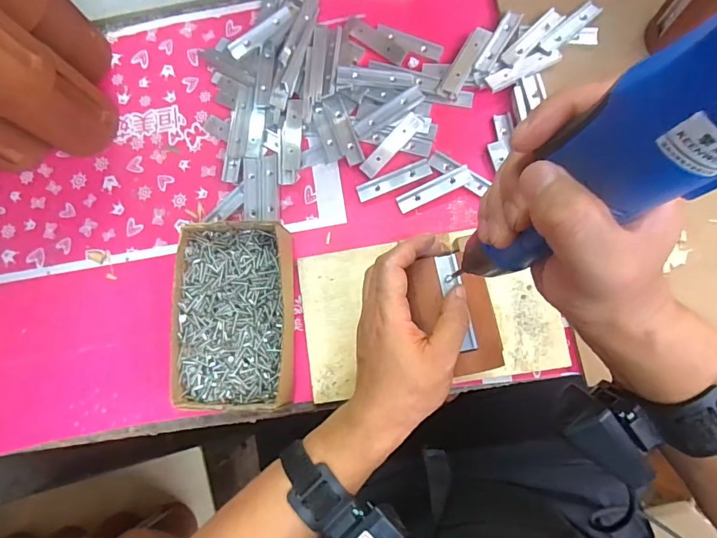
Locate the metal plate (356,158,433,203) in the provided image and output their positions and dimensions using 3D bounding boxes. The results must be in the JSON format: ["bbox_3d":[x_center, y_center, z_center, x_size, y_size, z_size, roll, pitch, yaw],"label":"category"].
[{"bbox_3d":[0.037,-0.093,0.481,0.079,0.006,0.018,-21,82,2],"label":"metal plate"}]

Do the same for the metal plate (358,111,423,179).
[{"bbox_3d":[0.034,-0.129,0.480,0.018,0.004,0.078,43,96,-1],"label":"metal plate"}]

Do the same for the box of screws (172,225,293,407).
[{"bbox_3d":[-0.117,0.043,0.450,0.112,0.054,0.175,0,81,5],"label":"box of screws"}]

